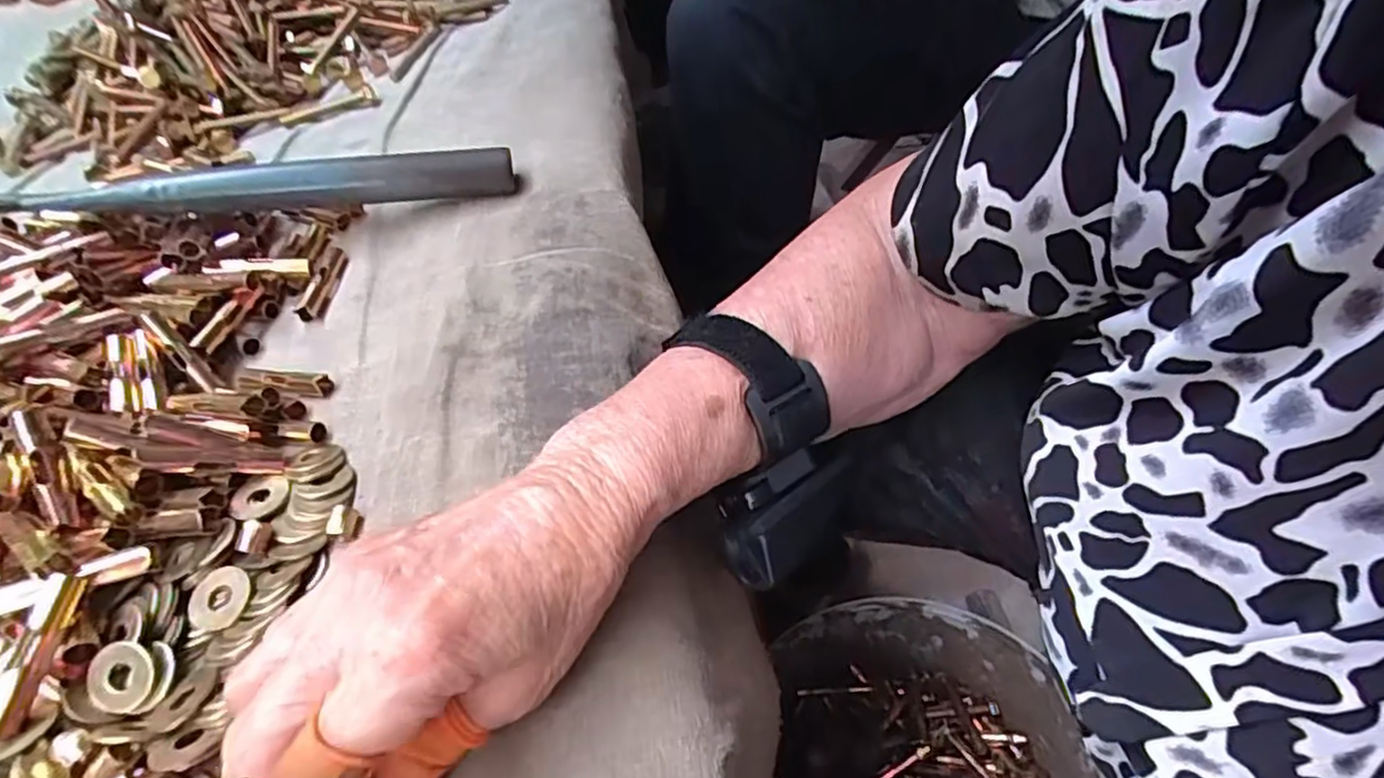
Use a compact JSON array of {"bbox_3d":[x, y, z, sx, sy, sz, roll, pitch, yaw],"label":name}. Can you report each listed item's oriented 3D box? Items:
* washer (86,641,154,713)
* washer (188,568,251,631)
[{"bbox_3d":[-0.183,0.092,0.214,0.019,0.004,0.021,8,81,-4],"label":"washer"},{"bbox_3d":[-0.164,0.073,0.232,0.020,0.004,0.021,-33,72,-14],"label":"washer"}]

